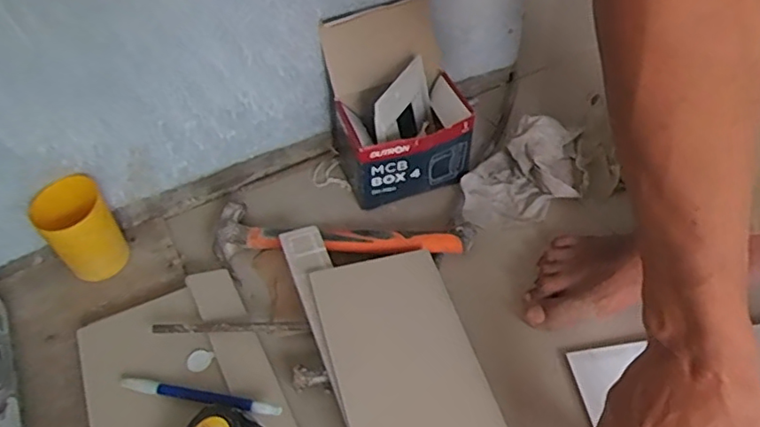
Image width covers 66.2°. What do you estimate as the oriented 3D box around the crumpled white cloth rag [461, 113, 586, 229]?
[{"bbox_3d":[0.162,-0.047,0.654,0.155,0.053,0.097,-25,52,-17],"label":"crumpled white cloth rag"}]

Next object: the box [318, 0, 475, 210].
[{"bbox_3d":[0.022,-0.121,0.634,0.141,0.164,0.136,-16,50,-10],"label":"box"}]

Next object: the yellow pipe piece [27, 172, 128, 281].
[{"bbox_3d":[-0.293,0.019,0.578,0.063,0.090,0.069,-31,54,-21],"label":"yellow pipe piece"}]

